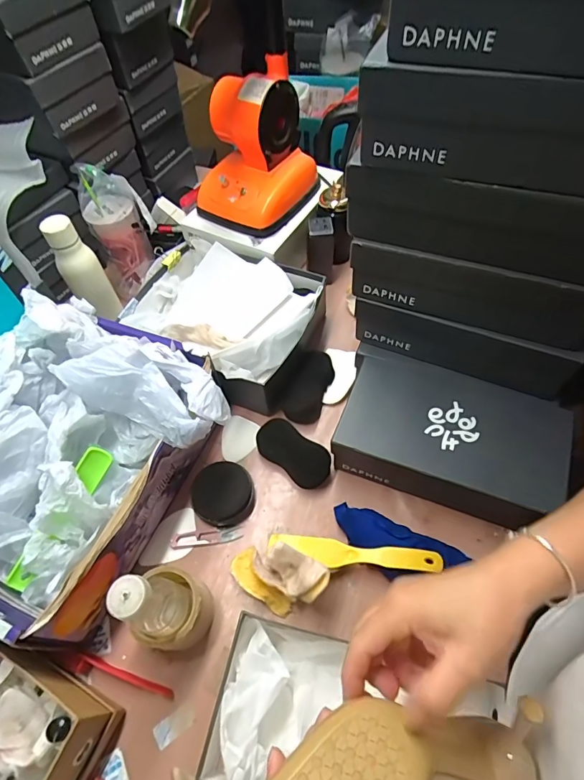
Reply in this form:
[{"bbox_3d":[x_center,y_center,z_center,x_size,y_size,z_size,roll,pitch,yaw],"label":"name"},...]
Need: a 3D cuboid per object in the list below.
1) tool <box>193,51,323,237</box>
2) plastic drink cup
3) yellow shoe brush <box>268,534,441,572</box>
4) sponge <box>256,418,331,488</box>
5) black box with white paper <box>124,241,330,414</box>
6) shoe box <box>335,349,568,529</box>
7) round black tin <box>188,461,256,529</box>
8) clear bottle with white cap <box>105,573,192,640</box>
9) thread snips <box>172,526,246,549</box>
[{"bbox_3d":[-0.068,-0.439,0.787,0.174,0.206,0.207,27,63,20],"label":"tool"},{"bbox_3d":[-0.330,-0.322,0.824,0.112,0.206,0.083,-25,59,-12],"label":"plastic drink cup"},{"bbox_3d":[0.081,0.216,0.567,0.223,0.019,0.035,6,57,8],"label":"yellow shoe brush"},{"bbox_3d":[0.000,0.099,0.681,0.126,0.038,0.062,34,65,23],"label":"sponge"},{"bbox_3d":[-0.134,-0.129,0.785,0.341,0.116,0.264,22,61,17],"label":"black box with white paper"},{"bbox_3d":[0.222,0.065,0.623,0.282,0.101,0.170,18,60,15],"label":"shoe box"},{"bbox_3d":[-0.104,0.155,0.642,0.099,0.025,0.090,-2,57,3],"label":"round black tin"},{"bbox_3d":[-0.151,0.246,0.483,0.052,0.165,0.058,27,63,20],"label":"clear bottle with white cap"},{"bbox_3d":[-0.123,0.214,0.620,0.105,0.007,0.022,-8,56,-1],"label":"thread snips"}]

